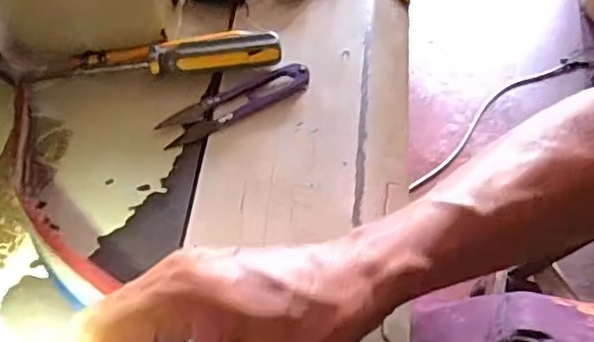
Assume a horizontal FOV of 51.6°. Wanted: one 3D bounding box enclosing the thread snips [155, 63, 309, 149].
[{"bbox_3d":[-0.038,-0.044,0.388,0.098,0.006,0.026,-27,61,-17],"label":"thread snips"}]

